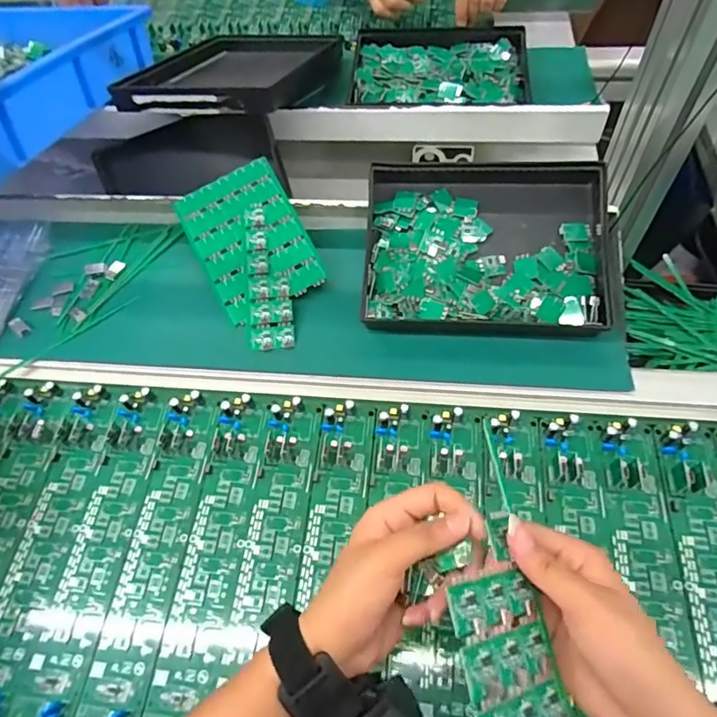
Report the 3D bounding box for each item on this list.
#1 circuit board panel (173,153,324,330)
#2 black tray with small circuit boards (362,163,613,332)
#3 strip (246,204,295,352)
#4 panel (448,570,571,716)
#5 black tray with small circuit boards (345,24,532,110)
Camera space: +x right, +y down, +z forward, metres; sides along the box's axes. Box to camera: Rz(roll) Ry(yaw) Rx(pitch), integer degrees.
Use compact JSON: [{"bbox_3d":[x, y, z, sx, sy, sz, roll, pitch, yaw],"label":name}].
[{"bbox_3d":[-0.113,-0.126,0.562,0.110,0.006,0.160,-29,75,-3],"label":"circuit board panel"},{"bbox_3d":[0.126,-0.110,0.518,0.235,0.045,0.171,3,70,4],"label":"black tray with small circuit boards"},{"bbox_3d":[-0.097,-0.085,0.547,0.045,0.004,0.162,-11,73,-2],"label":"strip"},{"bbox_3d":[0.078,0.154,0.273,0.064,0.004,0.079,6,63,-34],"label":"panel"},{"bbox_3d":[0.108,-0.383,0.702,0.223,0.029,0.187,1,60,5],"label":"black tray with small circuit boards"}]

